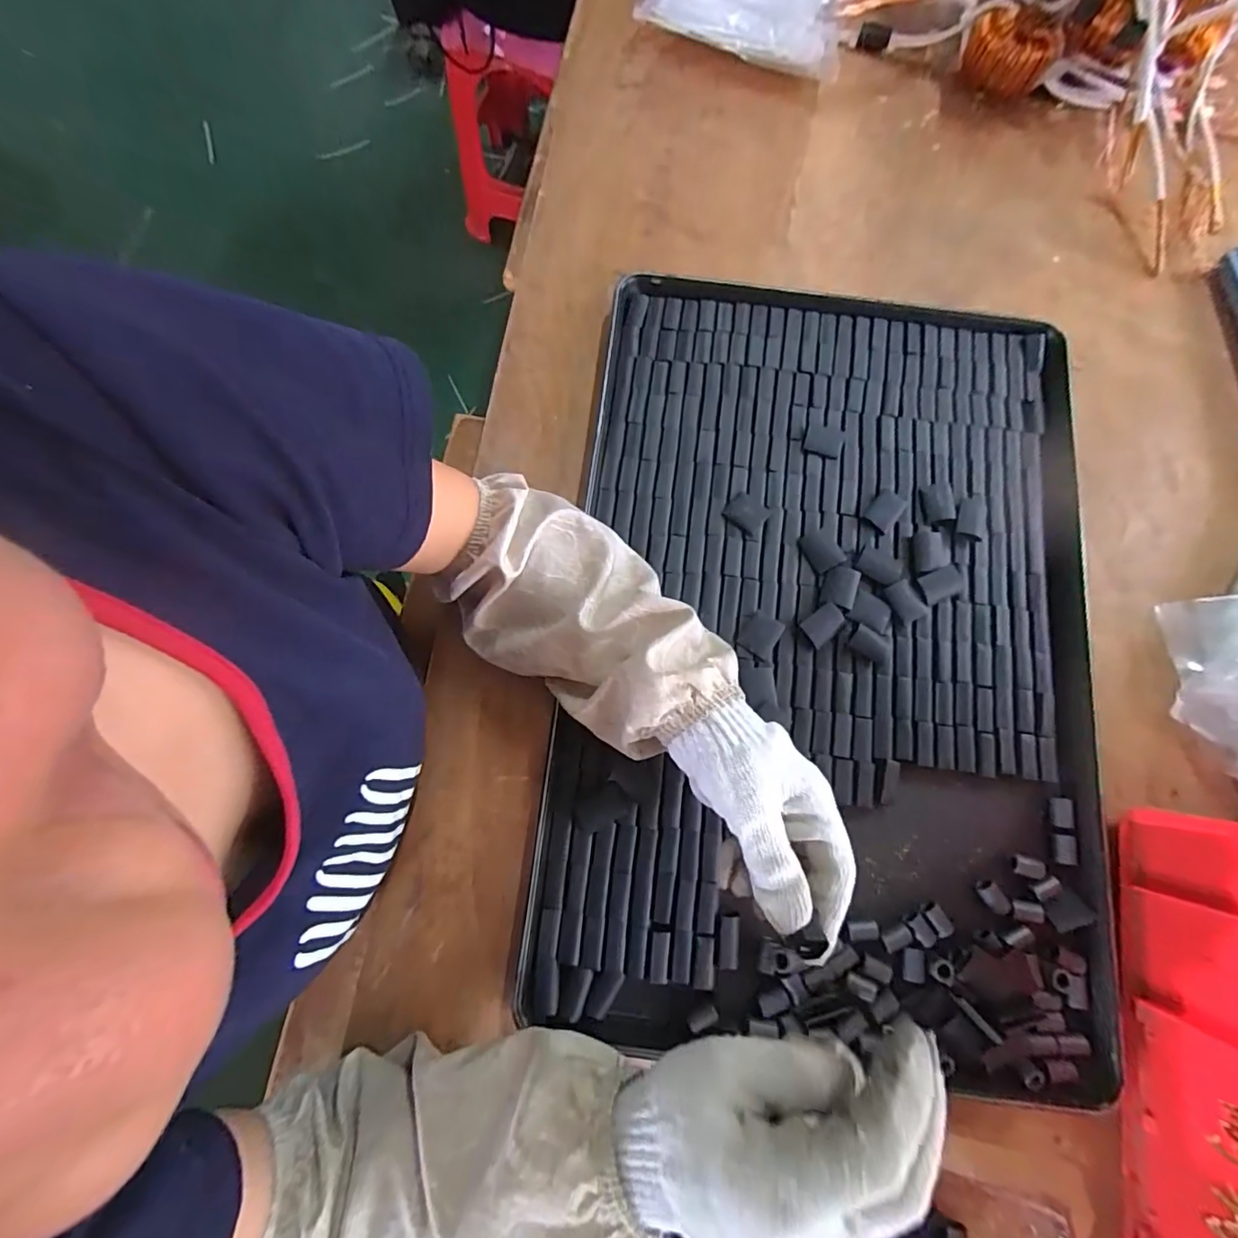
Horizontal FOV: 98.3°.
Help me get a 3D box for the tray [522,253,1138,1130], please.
[{"bbox_3d":[0.164,0.004,0.413,0.397,0.023,0.574,7,77,1],"label":"tray"}]

